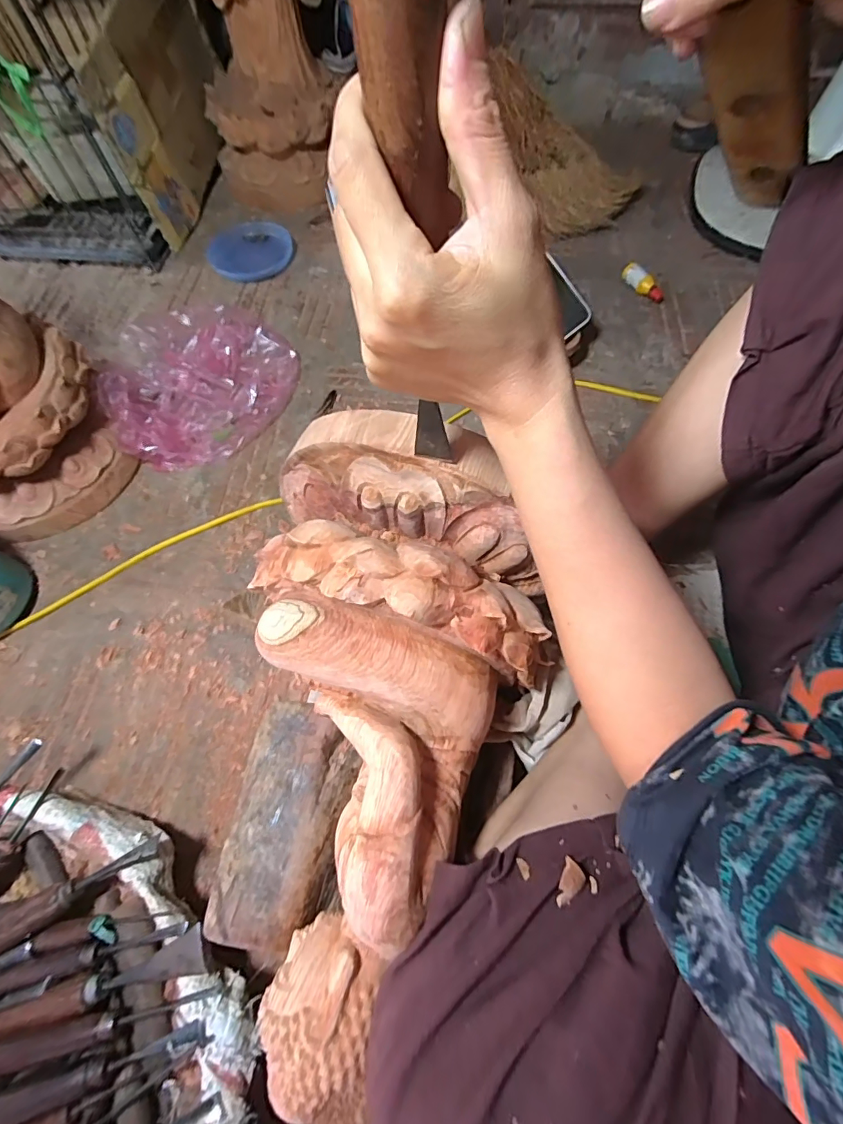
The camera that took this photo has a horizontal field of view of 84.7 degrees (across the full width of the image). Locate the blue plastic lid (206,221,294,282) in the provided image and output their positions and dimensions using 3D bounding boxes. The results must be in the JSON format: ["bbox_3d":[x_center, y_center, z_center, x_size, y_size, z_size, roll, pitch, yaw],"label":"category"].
[{"bbox_3d":[-0.290,-0.518,0.778,0.134,0.024,0.131,0,66,1],"label":"blue plastic lid"}]

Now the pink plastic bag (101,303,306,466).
[{"bbox_3d":[-0.288,-0.250,0.615,0.240,0.076,0.216,-22,67,-9],"label":"pink plastic bag"}]

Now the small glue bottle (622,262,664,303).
[{"bbox_3d":[0.337,-0.427,0.704,0.019,0.025,0.080,-28,68,-11],"label":"small glue bottle"}]

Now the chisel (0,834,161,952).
[{"bbox_3d":[-0.287,0.263,0.346,0.175,0.022,0.022,-26,68,-10],"label":"chisel"}]

